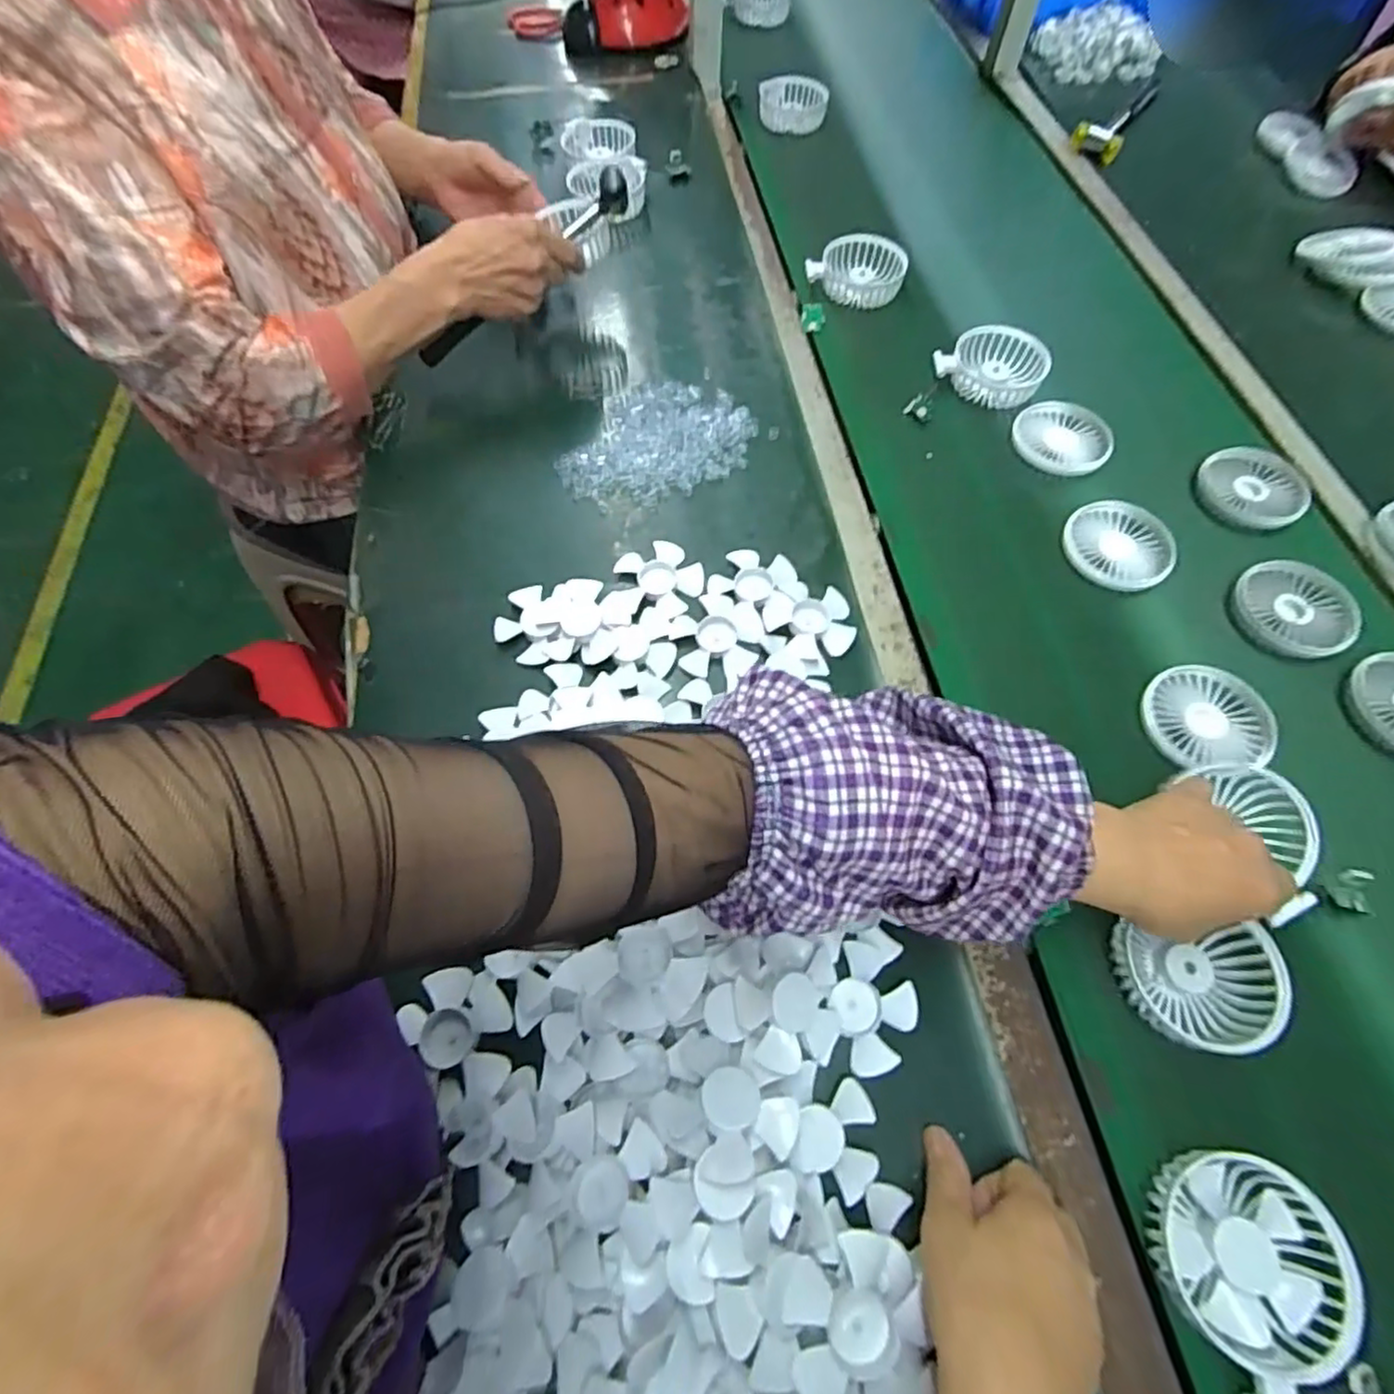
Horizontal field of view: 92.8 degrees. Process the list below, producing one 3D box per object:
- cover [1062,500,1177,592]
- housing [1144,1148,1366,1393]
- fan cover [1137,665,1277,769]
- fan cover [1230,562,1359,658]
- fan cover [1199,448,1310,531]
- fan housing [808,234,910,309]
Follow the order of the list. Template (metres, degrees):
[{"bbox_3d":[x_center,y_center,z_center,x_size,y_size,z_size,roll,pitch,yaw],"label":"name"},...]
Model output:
[{"bbox_3d":[0.362,-0.131,0.565,0.093,0.013,0.087,-32,68,-18],"label":"cover"},{"bbox_3d":[0.278,0.288,0.338,0.095,0.029,0.086,-35,69,-20],"label":"housing"},{"bbox_3d":[0.375,0.014,0.489,0.088,0.011,0.080,1,62,-3],"label":"fan cover"},{"bbox_3d":[0.487,-0.073,0.539,0.085,0.016,0.089,38,66,16],"label":"fan cover"},{"bbox_3d":[0.503,-0.193,0.599,0.085,0.013,0.096,41,67,17],"label":"fan cover"},{"bbox_3d":[0.177,-0.464,0.717,0.091,0.026,0.084,32,65,13],"label":"fan housing"}]

